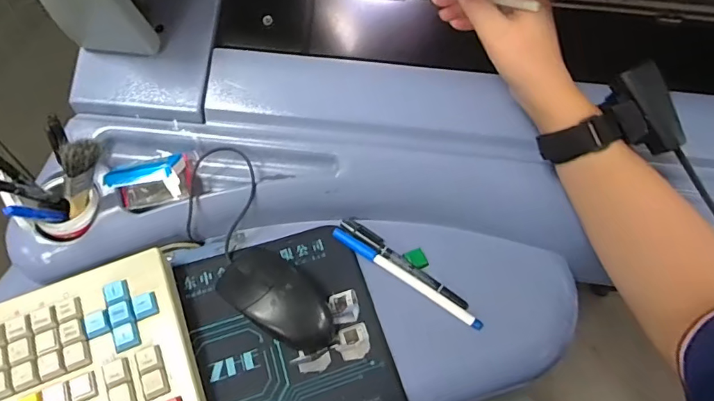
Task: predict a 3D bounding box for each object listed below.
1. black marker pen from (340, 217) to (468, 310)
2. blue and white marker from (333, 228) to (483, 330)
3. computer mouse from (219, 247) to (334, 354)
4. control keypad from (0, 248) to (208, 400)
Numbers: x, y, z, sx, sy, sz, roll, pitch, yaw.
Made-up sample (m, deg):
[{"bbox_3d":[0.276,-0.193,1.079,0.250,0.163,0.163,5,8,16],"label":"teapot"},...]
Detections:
[{"bbox_3d":[0.044,0.058,0.455,0.139,0.012,0.020,32,62,16],"label":"black marker pen"},{"bbox_3d":[0.046,0.071,0.444,0.157,0.012,0.014,31,61,15],"label":"blue and white marker"},{"bbox_3d":[-0.072,0.083,0.419,0.116,0.035,0.056,33,62,16],"label":"computer mouse"},{"bbox_3d":[-0.213,0.133,0.374,0.157,0.027,0.157,-19,61,-14],"label":"control keypad"}]

